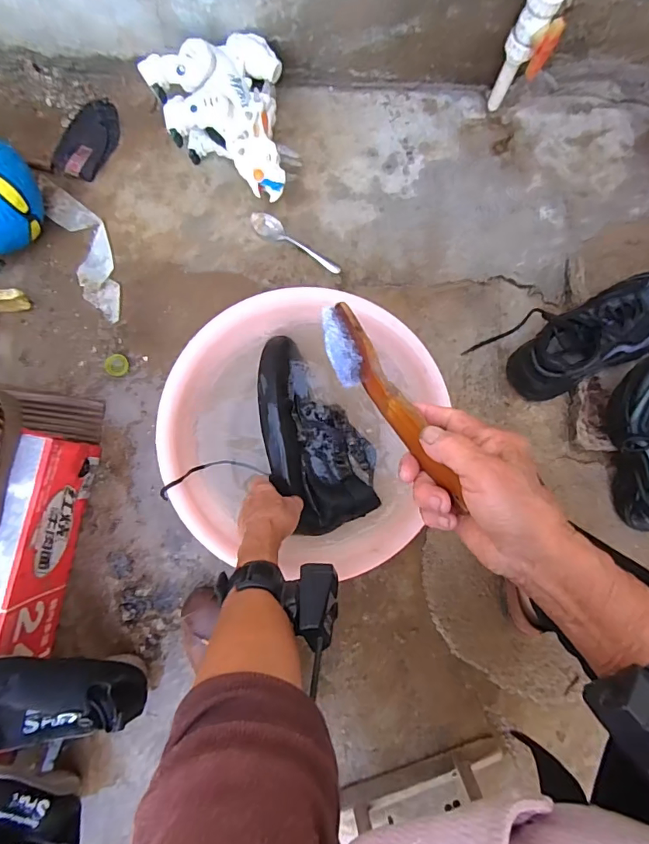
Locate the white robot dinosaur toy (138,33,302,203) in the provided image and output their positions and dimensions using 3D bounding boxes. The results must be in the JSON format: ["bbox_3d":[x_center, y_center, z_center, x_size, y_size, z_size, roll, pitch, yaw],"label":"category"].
[{"bbox_3d":[-0.127,-0.418,0.659,0.171,0.115,0.197,-22,87,-4],"label":"white robot dinosaur toy"}]

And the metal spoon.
[{"bbox_3d":[-0.047,-0.274,0.719,0.156,0.017,0.033,36,86,2],"label":"metal spoon"}]

